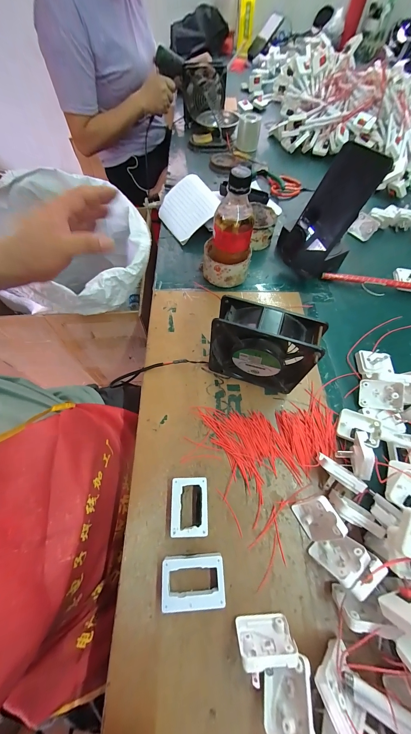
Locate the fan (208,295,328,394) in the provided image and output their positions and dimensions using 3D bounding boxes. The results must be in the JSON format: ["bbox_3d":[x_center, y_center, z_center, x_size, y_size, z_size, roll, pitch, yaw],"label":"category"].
[{"bbox_3d":[0.068,-0.019,0.302,0.117,0.122,0.045,22,64,10],"label":"fan"}]

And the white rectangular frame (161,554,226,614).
[{"bbox_3d":[-0.012,0.213,0.240,0.060,0.017,0.041,-2,63,-3],"label":"white rectangular frame"}]

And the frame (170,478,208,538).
[{"bbox_3d":[-0.018,0.156,0.269,0.040,0.016,0.056,-1,63,-2],"label":"frame"}]

